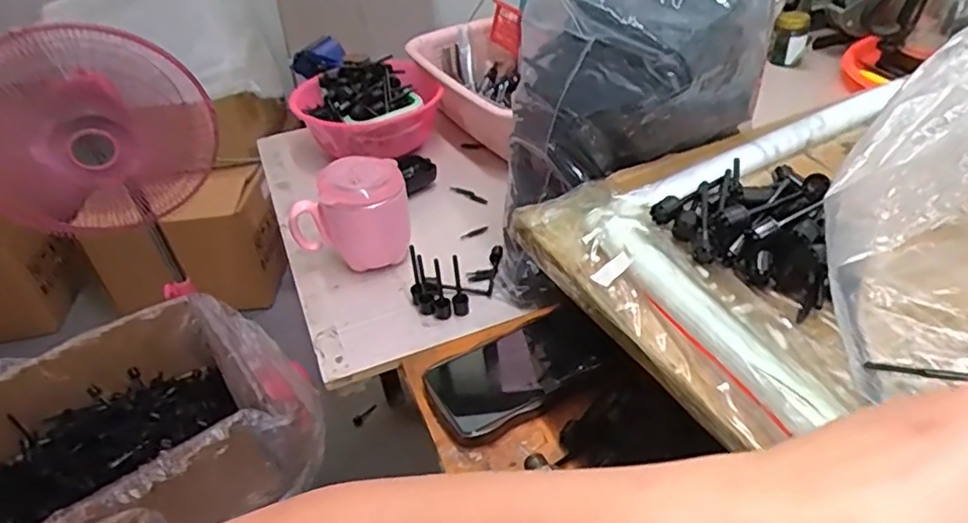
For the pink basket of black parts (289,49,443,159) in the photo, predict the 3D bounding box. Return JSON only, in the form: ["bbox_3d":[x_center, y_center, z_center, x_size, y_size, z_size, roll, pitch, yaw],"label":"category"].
[{"bbox_3d":[-0.147,-0.196,0.787,0.174,0.080,0.148,-11,39,-7],"label":"pink basket of black parts"}]

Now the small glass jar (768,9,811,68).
[{"bbox_3d":[0.449,-0.323,0.918,0.049,0.073,0.048,14,42,23],"label":"small glass jar"}]

